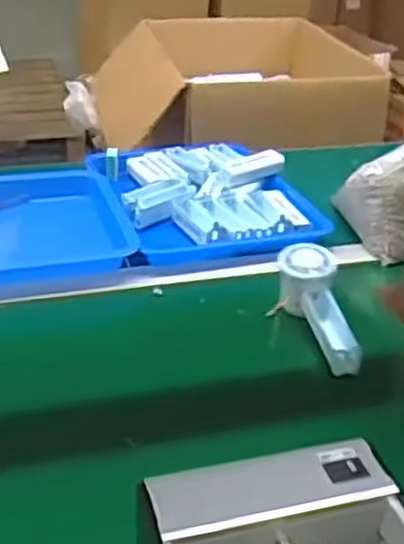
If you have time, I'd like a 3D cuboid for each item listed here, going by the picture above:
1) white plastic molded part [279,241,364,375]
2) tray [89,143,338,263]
[{"bbox_3d":[0.121,0.042,0.753,0.055,0.049,0.165,-5,48,-13],"label":"white plastic molded part"},{"bbox_3d":[0.001,-0.114,0.997,0.252,0.051,0.319,-9,33,-18],"label":"tray"}]

